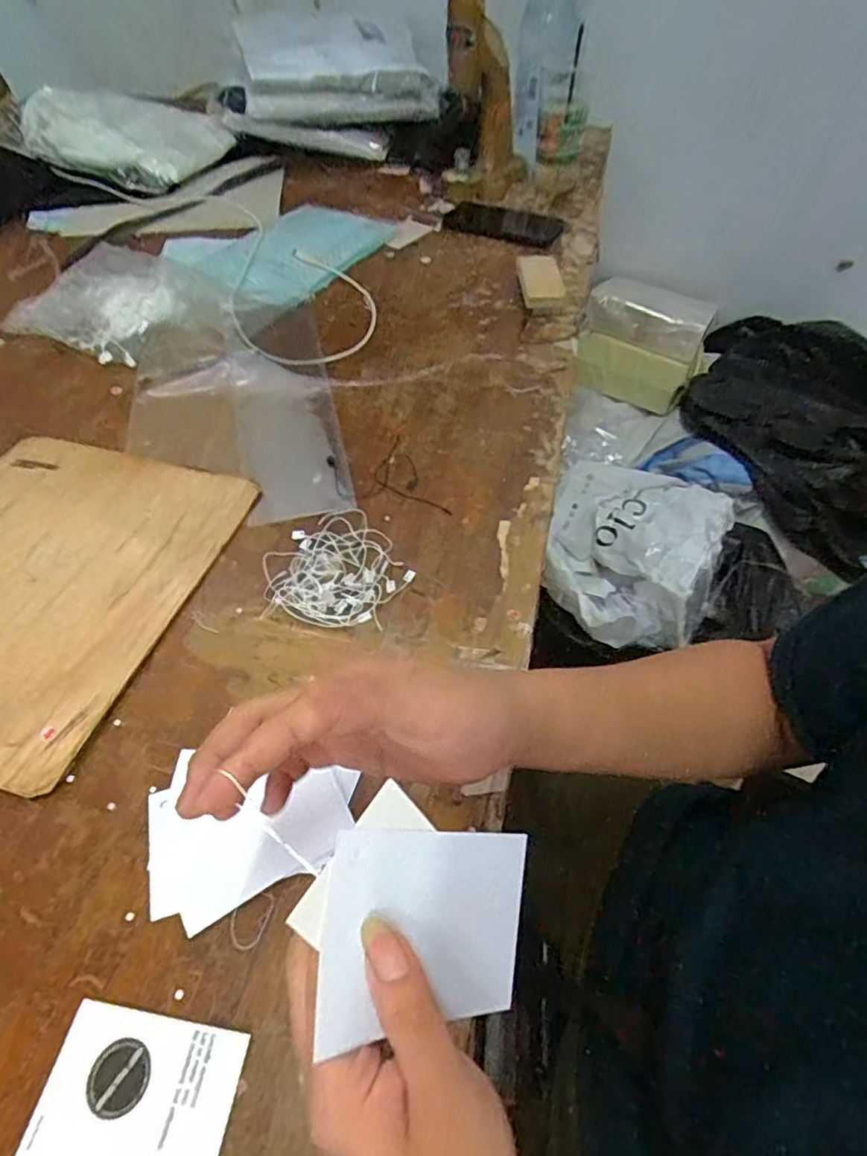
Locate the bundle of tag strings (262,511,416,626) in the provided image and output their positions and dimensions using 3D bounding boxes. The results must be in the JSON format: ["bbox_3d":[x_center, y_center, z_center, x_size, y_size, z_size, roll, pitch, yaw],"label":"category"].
[{"bbox_3d":[-0.075,-0.014,0.472,0.108,0.012,0.112,1,53,2],"label":"bundle of tag strings"}]

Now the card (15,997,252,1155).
[{"bbox_3d":[-0.140,0.244,0.282,0.090,0.004,0.061,7,54,6],"label":"card"}]

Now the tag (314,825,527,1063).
[{"bbox_3d":[0.000,0.138,0.238,0.098,0.007,0.069,19,73,-34],"label":"tag"}]

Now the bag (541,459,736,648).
[{"bbox_3d":[0.298,-0.056,0.916,0.250,0.109,0.324,20,55,15],"label":"bag"}]

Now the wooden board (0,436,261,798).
[{"bbox_3d":[-0.317,0.000,0.474,0.252,0.005,0.285,13,55,11],"label":"wooden board"}]

